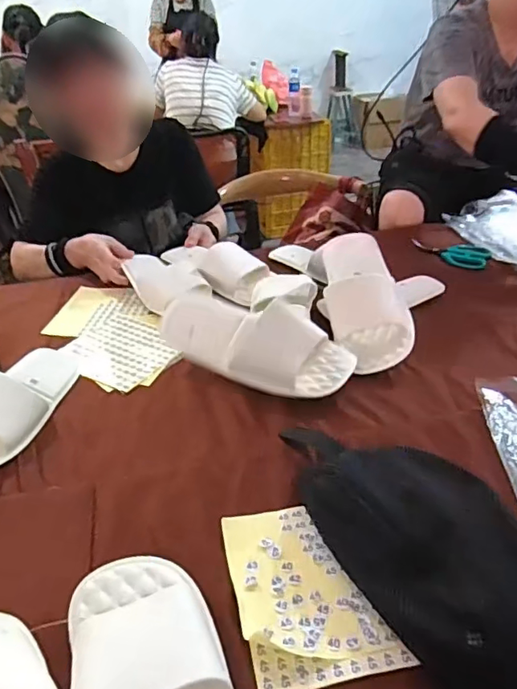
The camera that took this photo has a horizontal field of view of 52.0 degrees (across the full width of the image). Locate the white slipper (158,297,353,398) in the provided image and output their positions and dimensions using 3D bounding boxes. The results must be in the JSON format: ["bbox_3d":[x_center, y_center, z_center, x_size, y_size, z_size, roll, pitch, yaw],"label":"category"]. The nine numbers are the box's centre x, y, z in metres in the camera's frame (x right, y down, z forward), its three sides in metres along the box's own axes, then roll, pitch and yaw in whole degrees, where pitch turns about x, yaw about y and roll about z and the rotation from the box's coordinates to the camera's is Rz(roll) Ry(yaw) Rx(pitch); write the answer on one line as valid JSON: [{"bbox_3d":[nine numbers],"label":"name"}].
[{"bbox_3d":[-0.008,-0.018,0.733,0.270,0.128,0.106,20,40,30],"label":"white slipper"}]

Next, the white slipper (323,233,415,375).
[{"bbox_3d":[0.162,-0.071,0.830,0.111,0.069,0.285,-8,38,-1],"label":"white slipper"}]

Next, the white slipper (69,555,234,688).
[{"bbox_3d":[-0.070,0.268,0.375,0.107,0.047,0.273,-18,40,-13],"label":"white slipper"}]

